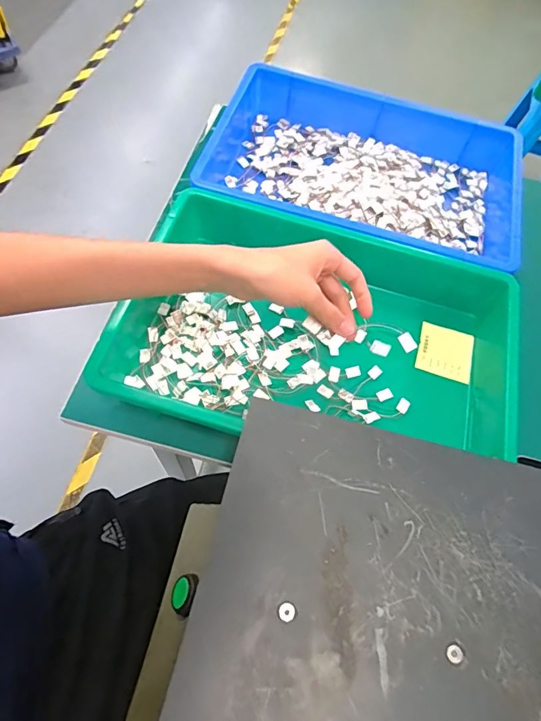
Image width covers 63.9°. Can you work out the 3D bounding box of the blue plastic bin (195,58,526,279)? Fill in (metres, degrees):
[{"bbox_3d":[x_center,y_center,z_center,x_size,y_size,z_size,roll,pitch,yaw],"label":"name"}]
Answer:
[{"bbox_3d":[0.137,-0.277,0.647,0.448,0.077,0.305,16,64,3],"label":"blue plastic bin"}]

